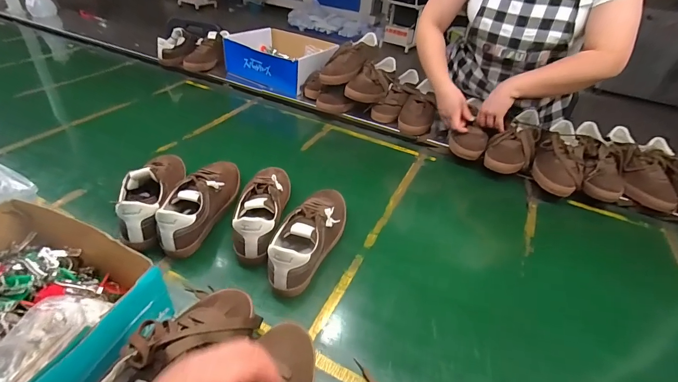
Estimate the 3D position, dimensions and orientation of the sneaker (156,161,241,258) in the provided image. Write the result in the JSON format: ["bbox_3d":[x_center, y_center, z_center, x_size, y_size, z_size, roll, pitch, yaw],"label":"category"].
[{"bbox_3d":[-0.276,0.019,0.691,0.085,0.092,0.245,12,39,7],"label":"sneaker"}]

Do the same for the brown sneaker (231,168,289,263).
[{"bbox_3d":[-0.151,0.029,0.692,0.080,0.097,0.251,5,39,-1],"label":"brown sneaker"}]

